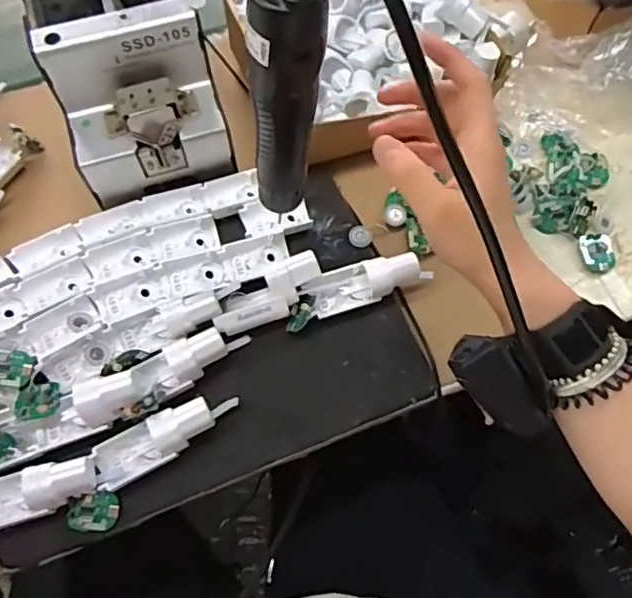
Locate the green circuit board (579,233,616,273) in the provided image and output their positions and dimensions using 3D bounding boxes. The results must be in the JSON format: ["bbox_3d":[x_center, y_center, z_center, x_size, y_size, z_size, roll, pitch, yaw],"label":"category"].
[{"bbox_3d":[0.249,-0.041,0.531,0.027,0.008,0.036,-16,67,-7],"label":"green circuit board"}]

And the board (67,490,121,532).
[{"bbox_3d":[-0.162,0.154,0.438,0.035,0.006,0.027,1,78,-6],"label":"board"}]

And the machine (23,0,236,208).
[{"bbox_3d":[-0.159,-0.195,0.512,0.131,0.130,0.174,-16,67,-7],"label":"machine"}]

